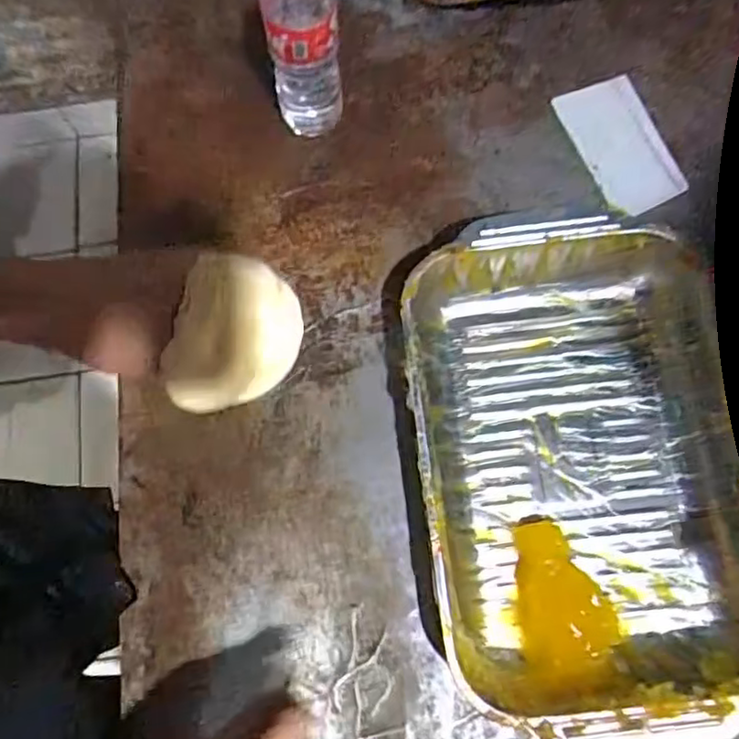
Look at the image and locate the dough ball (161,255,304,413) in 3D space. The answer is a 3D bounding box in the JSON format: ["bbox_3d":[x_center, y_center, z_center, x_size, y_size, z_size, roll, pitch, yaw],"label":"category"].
[{"bbox_3d":[-0.073,-0.015,0.350,0.055,0.048,0.081,15,76,6],"label":"dough ball"}]

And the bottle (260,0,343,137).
[{"bbox_3d":[-0.063,-0.307,0.587,0.068,0.217,0.072,-5,75,0],"label":"bottle"}]

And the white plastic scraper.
[{"bbox_3d":[0.259,-0.236,0.663,0.079,0.009,0.155,-24,73,2],"label":"white plastic scraper"}]

